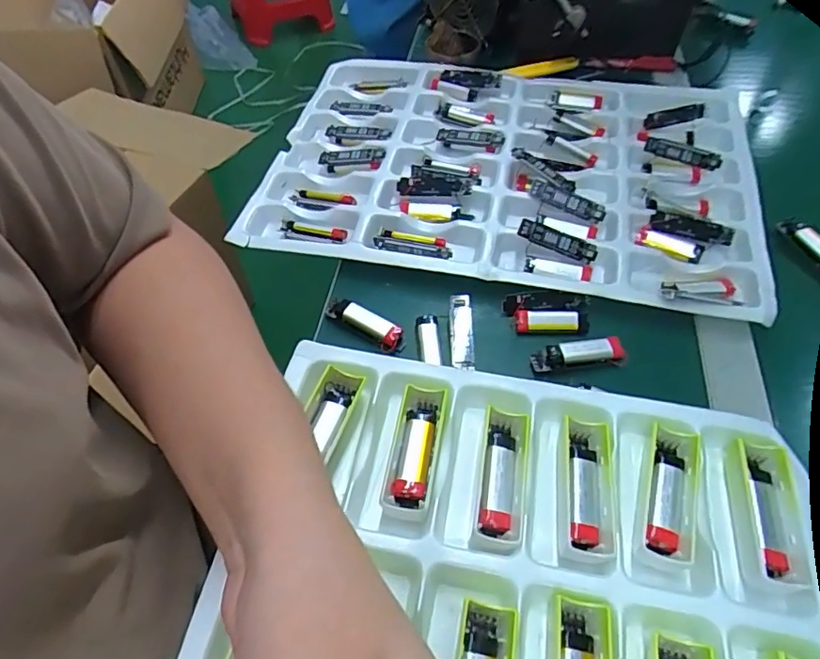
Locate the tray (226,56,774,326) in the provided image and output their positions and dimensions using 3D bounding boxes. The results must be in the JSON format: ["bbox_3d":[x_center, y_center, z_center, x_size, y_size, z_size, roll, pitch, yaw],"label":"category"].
[{"bbox_3d":[0.096,-0.162,0.547,0.459,0.033,0.323,9,54,8],"label":"tray"}]

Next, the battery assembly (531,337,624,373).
[{"bbox_3d":[0.126,0.019,0.413,0.067,0.013,0.019,-6,53,-3],"label":"battery assembly"}]

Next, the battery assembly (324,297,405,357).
[{"bbox_3d":[-0.037,-0.005,0.431,0.067,0.013,0.018,26,58,19],"label":"battery assembly"}]

